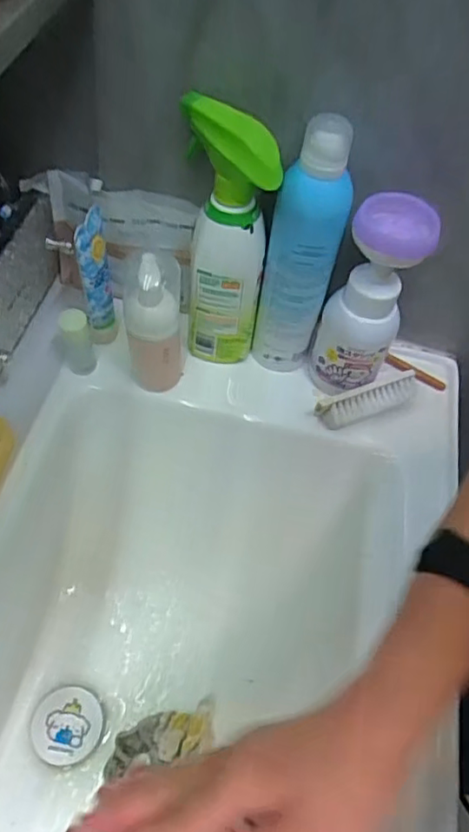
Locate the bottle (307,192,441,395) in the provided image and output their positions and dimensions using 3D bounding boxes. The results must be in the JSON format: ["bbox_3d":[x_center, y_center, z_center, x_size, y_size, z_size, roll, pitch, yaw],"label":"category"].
[{"bbox_3d":[0.116,-0.099,0.509,0.069,0.167,0.075,20,57,10],"label":"bottle"}]

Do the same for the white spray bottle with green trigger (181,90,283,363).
[{"bbox_3d":[-0.006,-0.149,0.508,0.068,0.225,0.067,3,56,-1],"label":"white spray bottle with green trigger"}]

